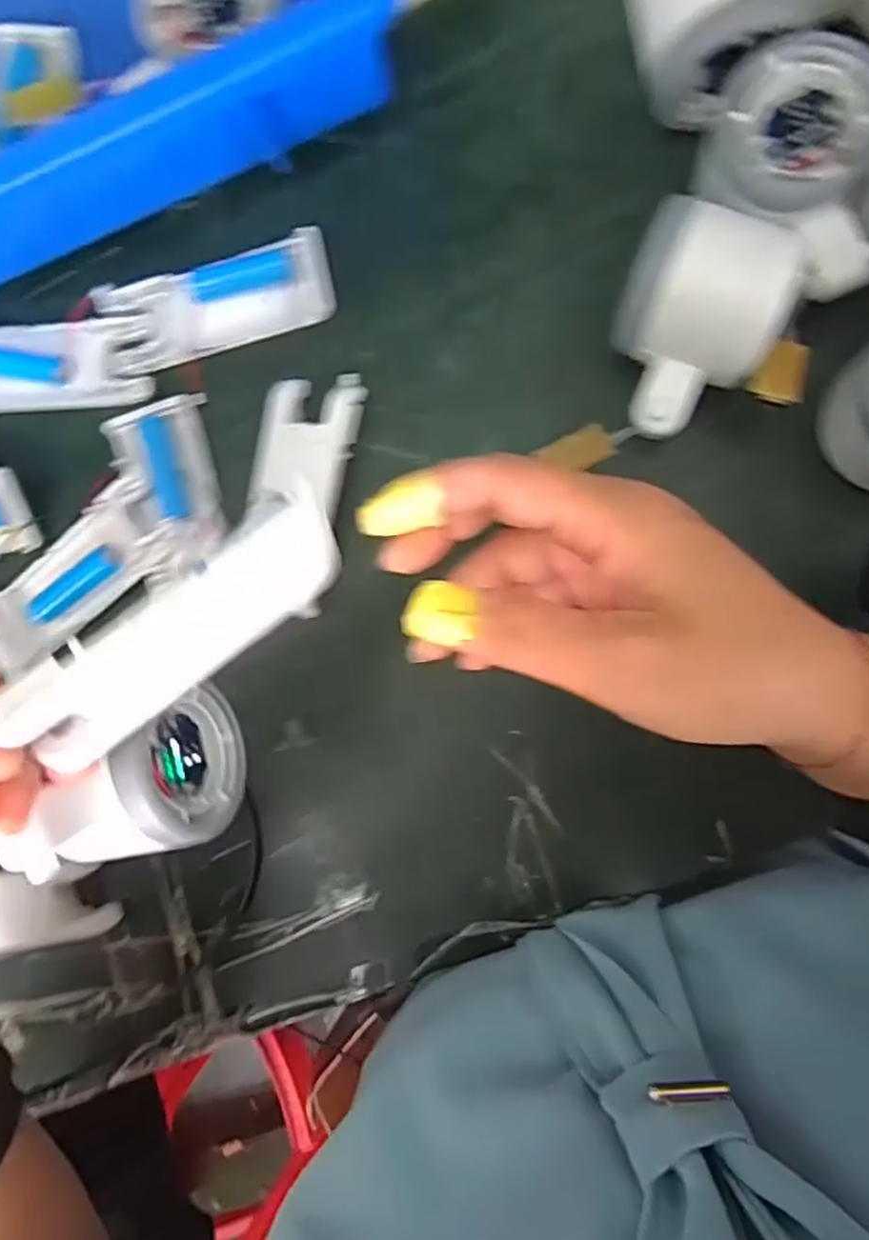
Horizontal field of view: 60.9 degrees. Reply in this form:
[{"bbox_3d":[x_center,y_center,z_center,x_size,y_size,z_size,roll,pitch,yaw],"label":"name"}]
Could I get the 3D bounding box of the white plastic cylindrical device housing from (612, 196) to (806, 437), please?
[{"bbox_3d":[0.101,-0.113,0.291,0.058,0.058,0.081,20,94,8],"label":"white plastic cylindrical device housing"}]

